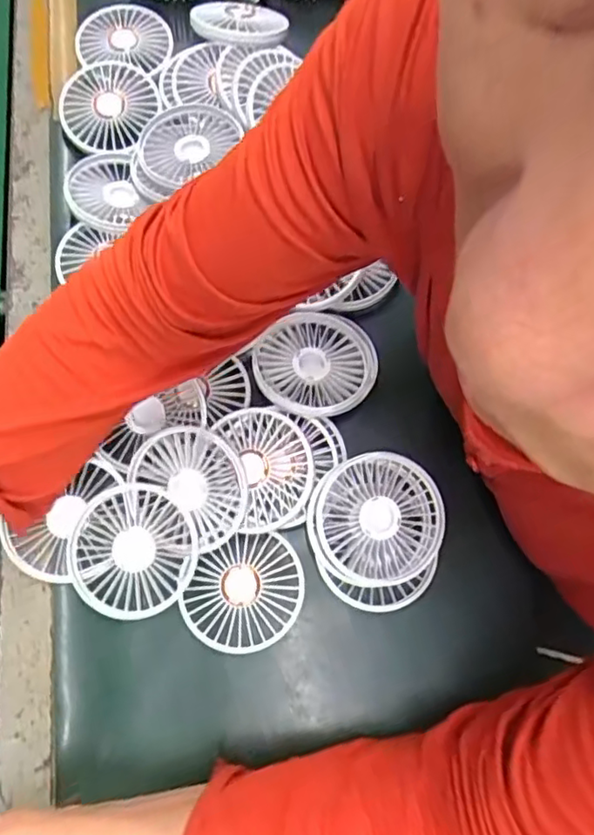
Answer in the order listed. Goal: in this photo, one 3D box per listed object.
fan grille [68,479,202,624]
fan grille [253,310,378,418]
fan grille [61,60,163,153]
[{"bbox_3d":[-0.115,0.093,0.416,0.085,0.016,0.088,4,73,1],"label":"fan grille"},{"bbox_3d":[0.016,-0.043,0.458,0.093,0.014,0.084,-43,78,-12],"label":"fan grille"},{"bbox_3d":[-0.165,-0.274,0.526,0.083,0.025,0.089,0,73,0],"label":"fan grille"}]

